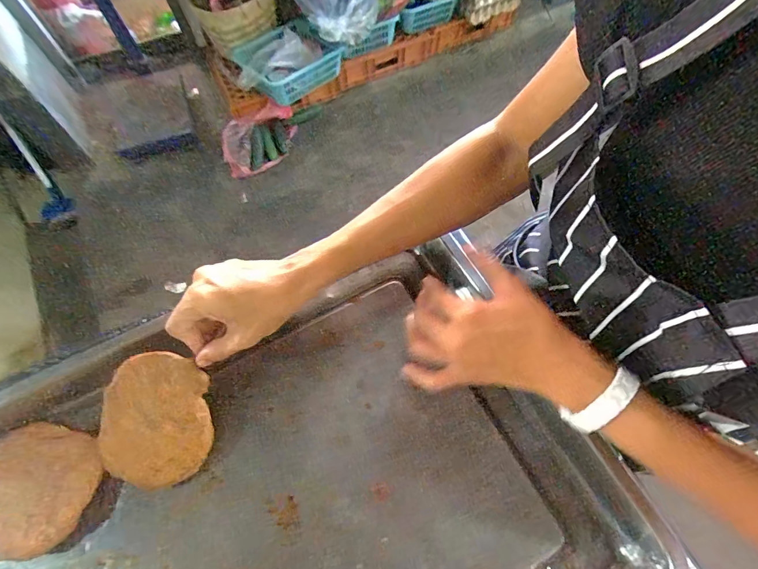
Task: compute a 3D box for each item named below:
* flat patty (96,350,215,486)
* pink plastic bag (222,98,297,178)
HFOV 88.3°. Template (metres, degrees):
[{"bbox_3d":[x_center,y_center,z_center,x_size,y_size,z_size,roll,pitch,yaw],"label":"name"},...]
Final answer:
[{"bbox_3d":[-0.189,0.115,0.335,0.086,0.005,0.107,6,84,-6],"label":"flat patty"},{"bbox_3d":[-0.490,-0.618,1.668,0.374,0.181,0.178,-40,72,-16],"label":"pink plastic bag"}]

